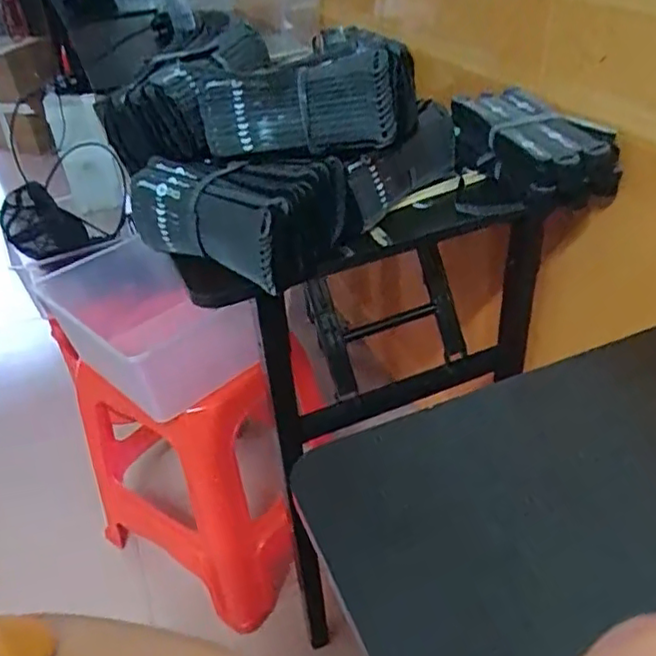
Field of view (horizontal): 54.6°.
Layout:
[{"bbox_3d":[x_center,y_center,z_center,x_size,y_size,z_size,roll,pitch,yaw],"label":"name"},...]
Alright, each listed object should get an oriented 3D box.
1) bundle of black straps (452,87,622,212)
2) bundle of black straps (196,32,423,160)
[{"bbox_3d":[0.243,-0.218,0.773,0.118,0.087,0.203,-16,38,-14],"label":"bundle of black straps"},{"bbox_3d":[-0.023,-0.239,0.663,0.228,0.100,0.095,-2,37,5],"label":"bundle of black straps"}]

